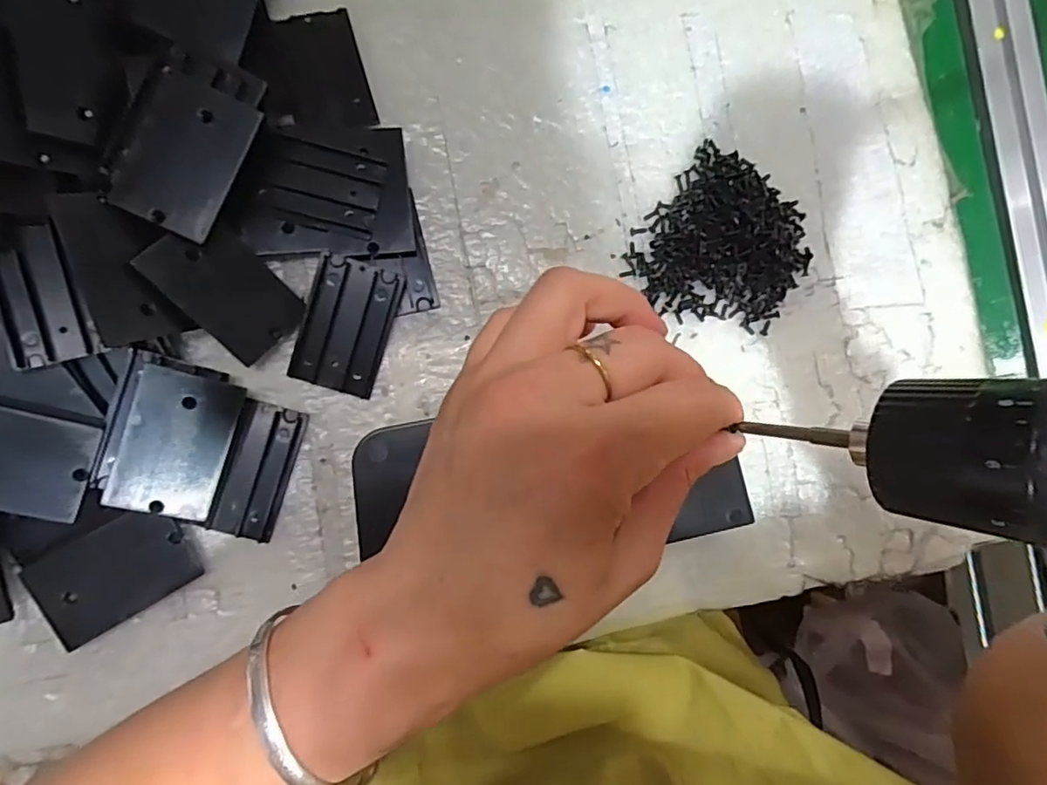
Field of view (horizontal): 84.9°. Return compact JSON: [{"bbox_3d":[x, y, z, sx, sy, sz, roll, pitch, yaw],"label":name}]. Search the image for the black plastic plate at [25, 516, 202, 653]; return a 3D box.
[{"bbox_3d":[-0.159,0.070,0.223,0.055,0.007,0.036,-29,101,-7],"label":"black plastic plate"}]

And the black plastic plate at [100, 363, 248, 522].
[{"bbox_3d":[-0.135,0.020,0.224,0.037,0.004,0.055,17,88,-30],"label":"black plastic plate"}]

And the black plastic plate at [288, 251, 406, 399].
[{"bbox_3d":[-0.075,-0.028,0.243,0.035,0.010,0.053,17,83,-7],"label":"black plastic plate"}]

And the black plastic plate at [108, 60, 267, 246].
[{"bbox_3d":[-0.127,-0.089,0.214,0.041,0.005,0.055,25,87,-1],"label":"black plastic plate"}]

